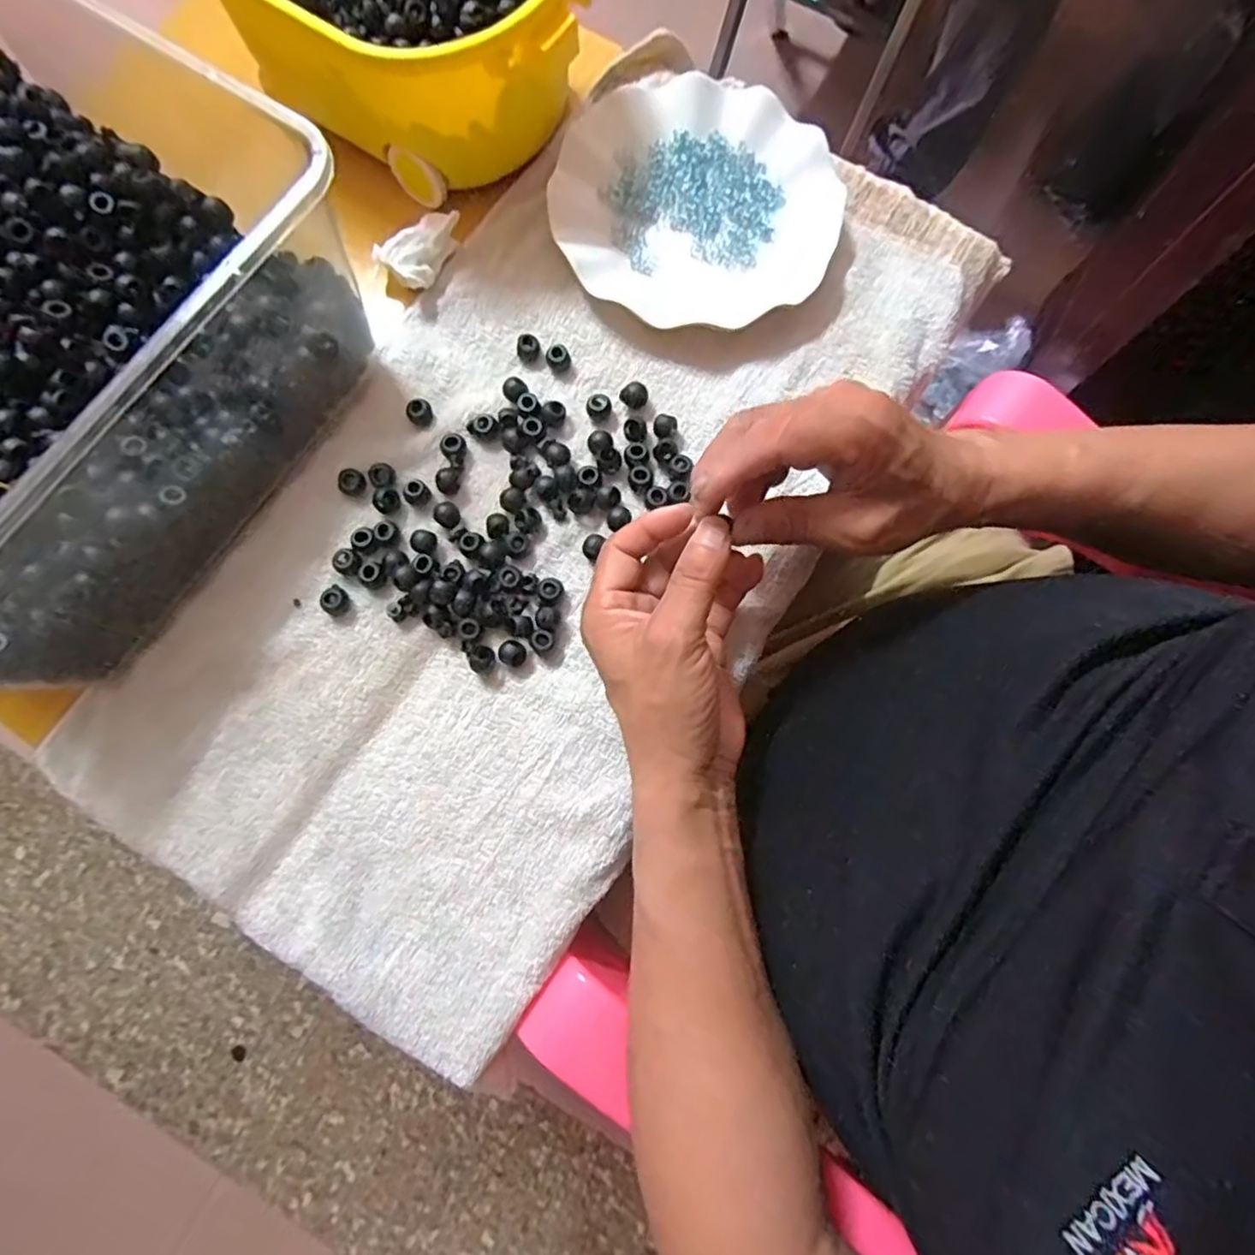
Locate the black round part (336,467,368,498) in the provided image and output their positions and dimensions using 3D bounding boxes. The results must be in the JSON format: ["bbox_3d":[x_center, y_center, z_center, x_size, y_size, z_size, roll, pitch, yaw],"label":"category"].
[{"bbox_3d":[-0.165,-0.087,0.392,0.015,0.010,0.017,-44,83,-8],"label":"black round part"}]

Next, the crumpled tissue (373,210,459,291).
[{"bbox_3d":[-0.128,-0.237,0.419,0.057,0.021,0.031,-31,79,-7],"label":"crumpled tissue"}]

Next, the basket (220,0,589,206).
[{"bbox_3d":[-0.140,-0.386,0.405,0.249,0.093,0.164,33,79,7],"label":"basket"}]

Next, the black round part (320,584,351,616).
[{"bbox_3d":[-0.168,-0.016,0.376,0.014,0.009,0.016,25,80,4],"label":"black round part"}]

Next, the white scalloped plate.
[{"bbox_3d":[0.043,-0.279,0.428,0.178,0.024,0.180,0,77,0],"label":"white scalloped plate"}]

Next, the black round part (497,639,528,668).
[{"bbox_3d":[-0.065,0.014,0.369,0.014,0.013,0.014,0,79,-1],"label":"black round part"}]

